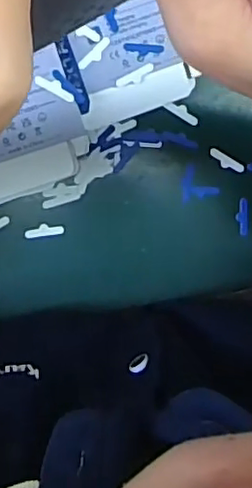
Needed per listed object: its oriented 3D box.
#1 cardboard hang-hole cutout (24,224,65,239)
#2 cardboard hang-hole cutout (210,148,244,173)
[{"bbox_3d":[-0.056,-0.009,0.423,0.027,0.004,0.008,-9,97,-3],"label":"cardboard hang-hole cutout"},{"bbox_3d":[0.070,-0.057,0.427,0.026,0.004,0.009,31,93,-6],"label":"cardboard hang-hole cutout"}]

